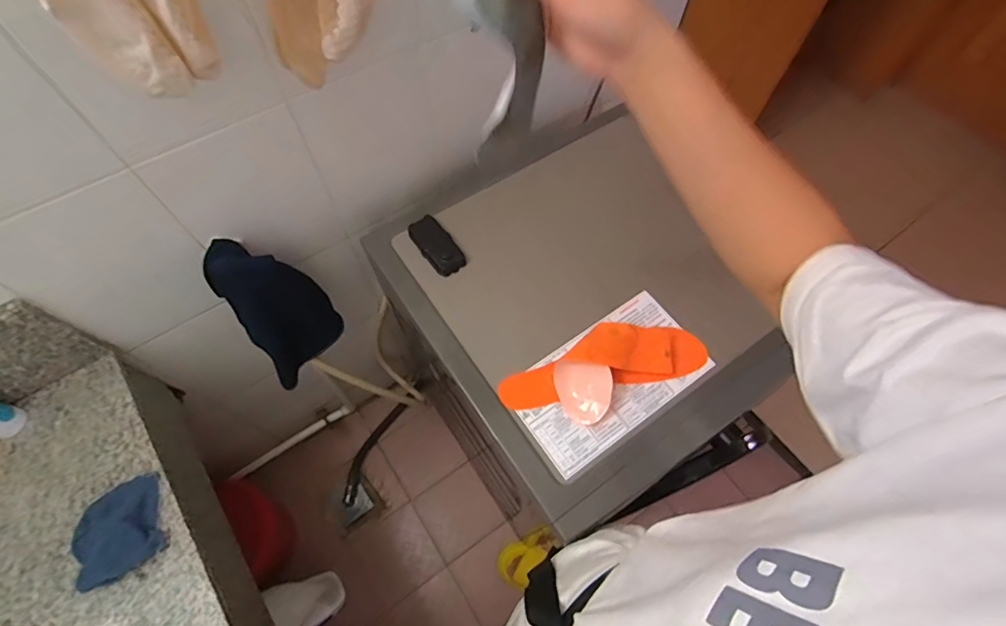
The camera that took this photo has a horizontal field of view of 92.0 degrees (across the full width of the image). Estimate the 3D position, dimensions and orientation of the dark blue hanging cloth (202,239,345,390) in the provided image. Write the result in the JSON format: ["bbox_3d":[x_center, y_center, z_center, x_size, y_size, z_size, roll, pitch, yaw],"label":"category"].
[{"bbox_3d":[-0.367,-0.010,0.782,0.090,0.255,0.144,27,63,36],"label":"dark blue hanging cloth"}]

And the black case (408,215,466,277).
[{"bbox_3d":[-0.106,-0.108,0.772,0.052,0.023,0.104,-33,69,-17],"label":"black case"}]

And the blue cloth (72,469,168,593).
[{"bbox_3d":[-0.494,0.278,0.623,0.108,0.020,0.111,-22,66,-12],"label":"blue cloth"}]

